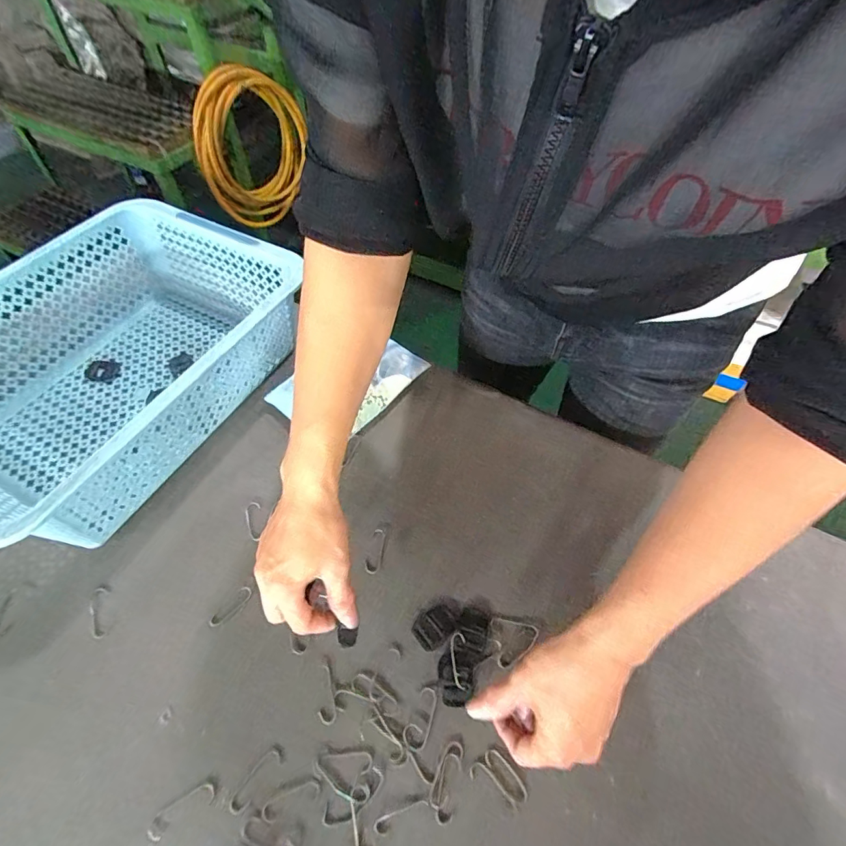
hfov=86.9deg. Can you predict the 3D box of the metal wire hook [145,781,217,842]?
[{"bbox_3d":[-0.176,0.280,0.324,0.047,0.004,0.016,-27,61,-18],"label":"metal wire hook"}]

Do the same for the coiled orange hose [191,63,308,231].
[{"bbox_3d":[-0.499,-0.772,1.304,0.092,0.412,0.350,32,61,18],"label":"coiled orange hose"}]

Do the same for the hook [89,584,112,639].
[{"bbox_3d":[-0.292,0.168,0.400,0.016,0.004,0.046,-9,57,-8],"label":"hook"}]

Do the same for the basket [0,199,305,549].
[{"bbox_3d":[-0.334,-0.066,0.484,0.280,0.117,0.377,24,58,14],"label":"basket"}]

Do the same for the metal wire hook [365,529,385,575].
[{"bbox_3d":[-0.046,0.124,0.434,0.015,0.004,0.044,7,56,3],"label":"metal wire hook"}]

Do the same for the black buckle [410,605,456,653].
[{"bbox_3d":[0.010,0.181,0.397,0.036,0.005,0.028,-34,63,-22],"label":"black buckle"}]

